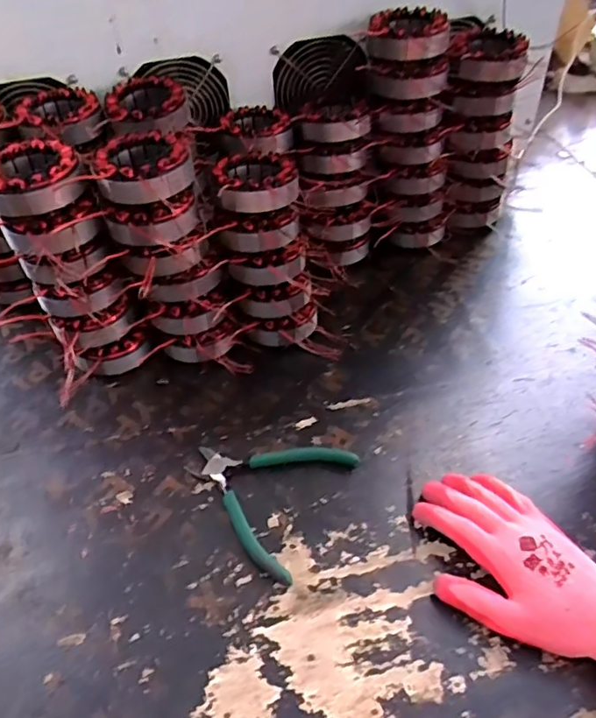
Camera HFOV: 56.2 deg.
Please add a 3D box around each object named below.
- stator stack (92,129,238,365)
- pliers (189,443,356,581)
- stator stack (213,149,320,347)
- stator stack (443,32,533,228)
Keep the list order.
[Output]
[{"bbox_3d":[-0.128,-0.101,0.563,0.092,0.209,0.106,-15,45,-11],"label":"stator stack"},{"bbox_3d":[-0.037,0.115,0.505,0.136,0.012,0.131,19,49,21],"label":"pliers"},{"bbox_3d":[-0.031,-0.111,0.591,0.090,0.205,0.084,-14,25,-10],"label":"stator stack"},{"bbox_3d":[0.227,-0.283,0.720,0.099,0.226,0.097,-3,44,0],"label":"stator stack"}]

